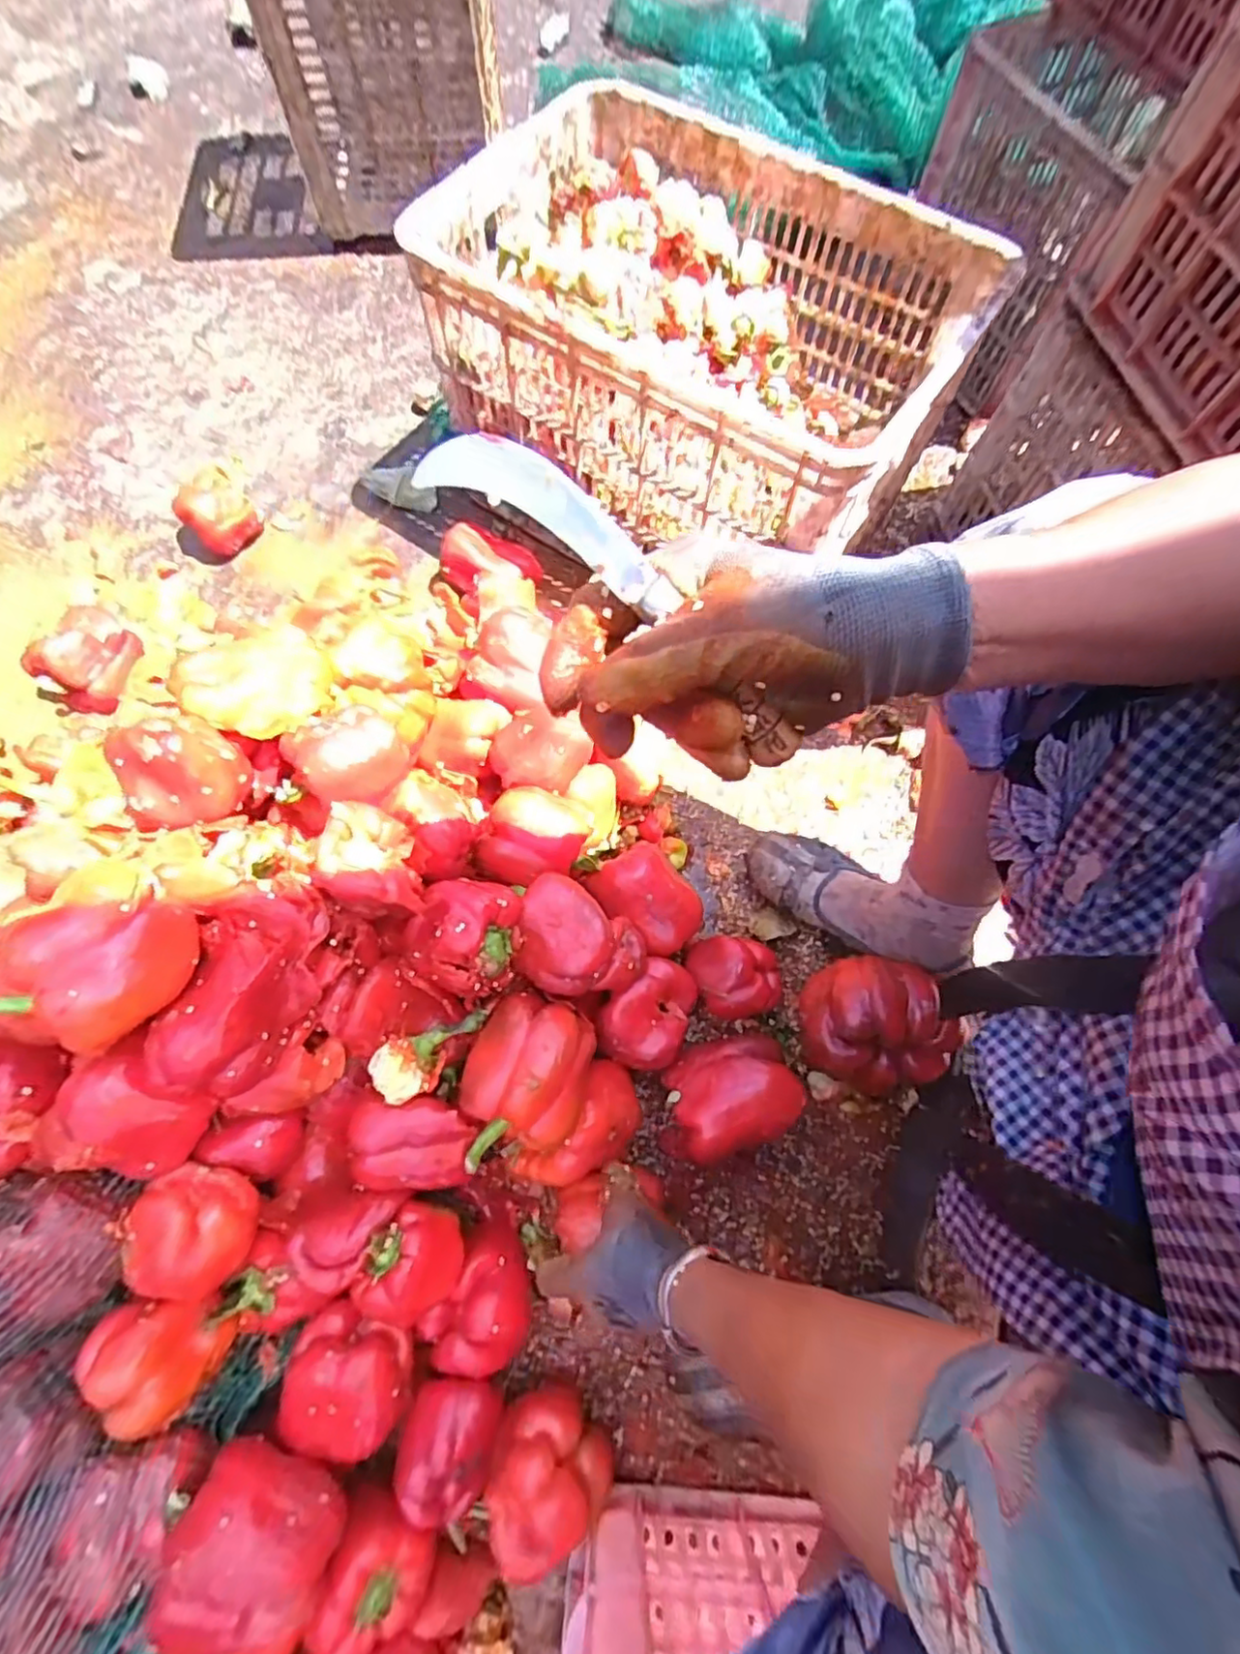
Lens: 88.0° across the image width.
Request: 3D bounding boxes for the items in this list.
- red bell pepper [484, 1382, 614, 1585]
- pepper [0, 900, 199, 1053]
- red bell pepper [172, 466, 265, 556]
[{"bbox_3d":[-0.061,0.491,0.495,0.091,0.072,0.085,0,71,-1],"label":"red bell pepper"},{"bbox_3d":[-0.329,0.081,0.394,0.099,0.058,0.095,16,71,4],"label":"pepper"},{"bbox_3d":[-0.507,-0.399,0.819,0.091,0.076,0.065,-37,75,-13],"label":"red bell pepper"}]

